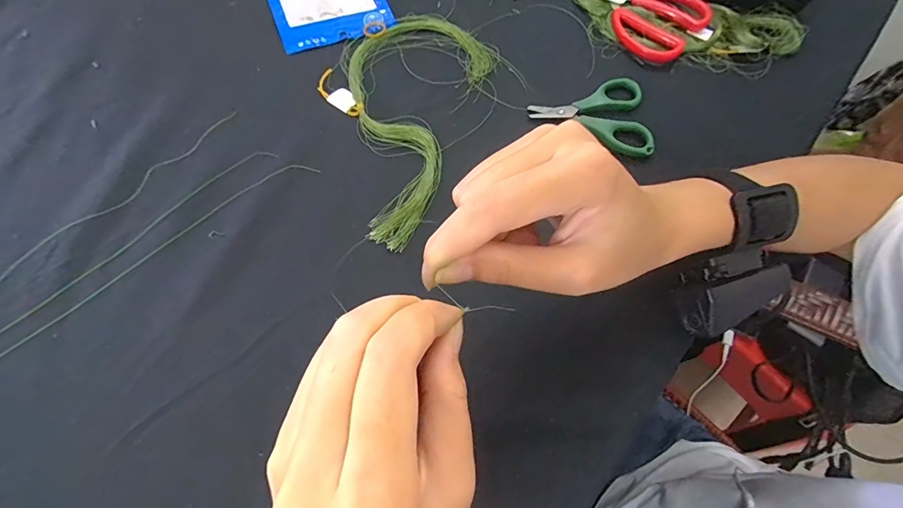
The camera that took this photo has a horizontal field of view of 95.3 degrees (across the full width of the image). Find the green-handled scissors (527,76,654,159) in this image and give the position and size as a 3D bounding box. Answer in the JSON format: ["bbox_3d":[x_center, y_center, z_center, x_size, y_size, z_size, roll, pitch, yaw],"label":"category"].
[{"bbox_3d":[0.119,-0.122,0.338,0.099,0.008,0.071,19,66,5],"label":"green-handled scissors"}]

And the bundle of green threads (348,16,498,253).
[{"bbox_3d":[-0.044,-0.114,0.326,0.111,0.005,0.222,20,66,5],"label":"bundle of green threads"}]

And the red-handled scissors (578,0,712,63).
[{"bbox_3d":[0.172,-0.242,0.398,0.140,0.016,0.095,43,70,15],"label":"red-handled scissors"}]

